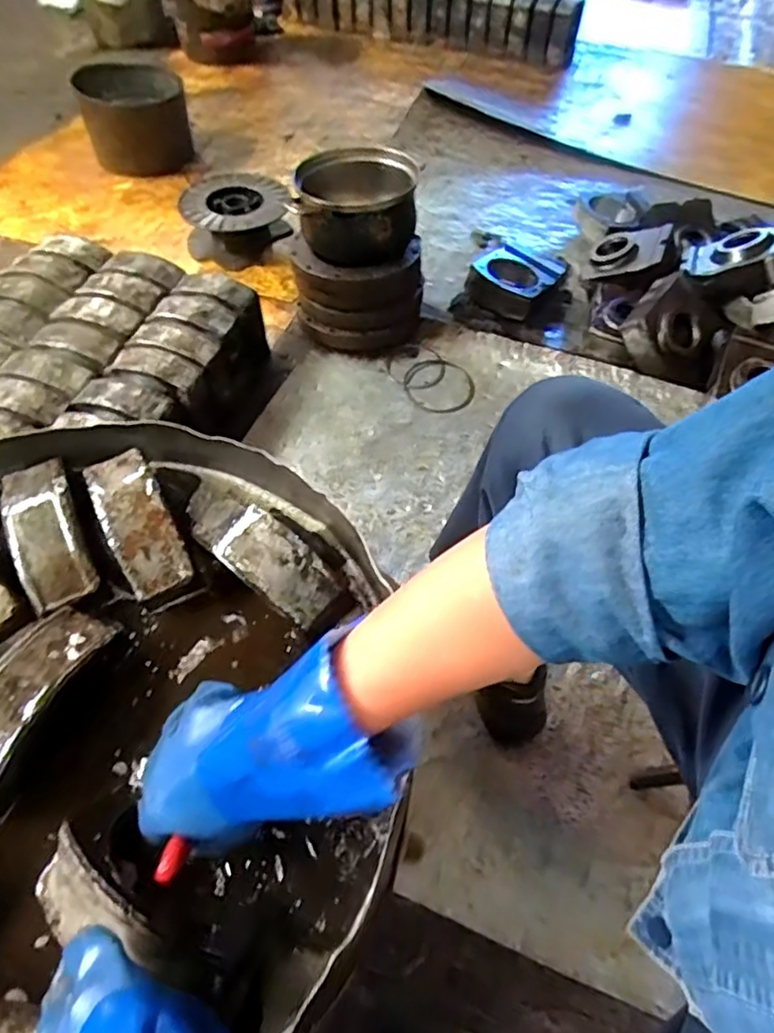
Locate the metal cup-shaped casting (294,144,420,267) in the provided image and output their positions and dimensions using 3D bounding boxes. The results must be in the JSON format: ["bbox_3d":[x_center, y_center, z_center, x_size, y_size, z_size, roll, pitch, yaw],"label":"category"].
[{"bbox_3d":[-0.060,-0.608,1.236,0.232,0.160,0.198,3,54,-1],"label":"metal cup-shaped casting"}]

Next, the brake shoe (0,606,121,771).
[{"bbox_3d":[-0.300,0.143,0.516,0.061,0.035,0.160,24,57,13],"label":"brake shoe"}]

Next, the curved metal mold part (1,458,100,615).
[{"bbox_3d":[-0.326,0.012,0.606,0.063,0.033,0.159,-20,58,-17],"label":"curved metal mold part"}]

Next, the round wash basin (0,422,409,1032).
[{"bbox_3d":[-0.293,0.163,0.517,0.528,0.094,0.577,1,54,-2],"label":"round wash basin"}]

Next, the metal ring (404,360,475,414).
[{"bbox_3d":[0.103,-0.257,1.250,0.145,0.007,0.135,-2,67,4],"label":"metal ring"}]

